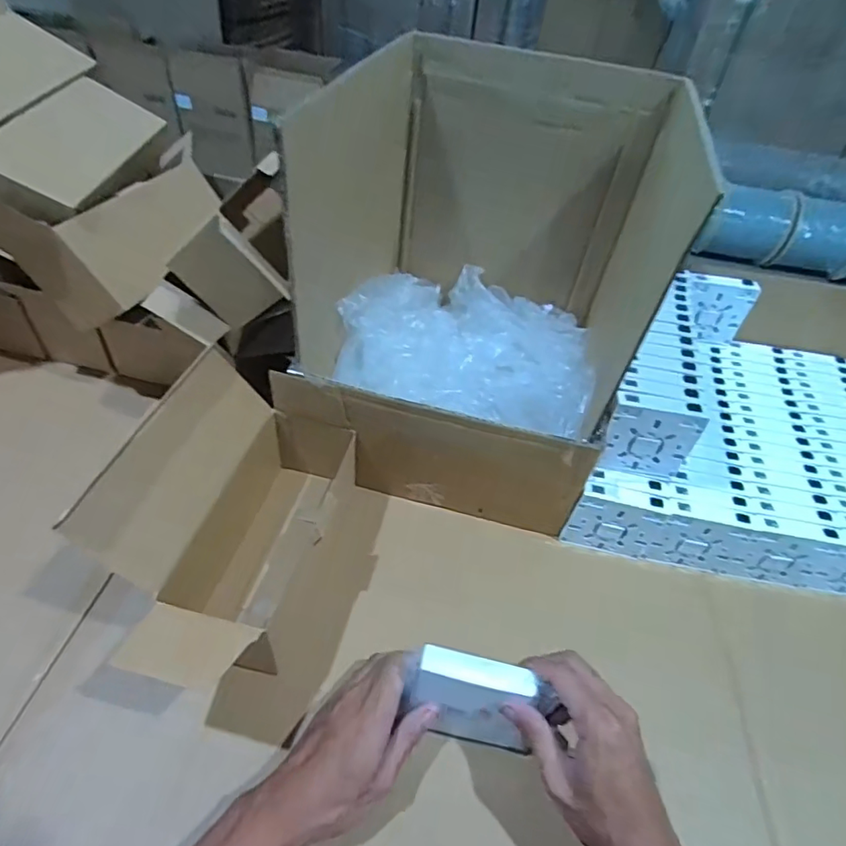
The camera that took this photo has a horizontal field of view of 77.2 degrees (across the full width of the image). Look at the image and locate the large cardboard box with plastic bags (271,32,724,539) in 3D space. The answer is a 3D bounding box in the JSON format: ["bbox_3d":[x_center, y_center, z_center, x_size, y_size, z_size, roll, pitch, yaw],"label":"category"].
[{"bbox_3d":[0.068,-0.131,0.580,0.295,0.371,0.322,13,45,8],"label":"large cardboard box with plastic bags"}]

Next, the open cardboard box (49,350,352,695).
[{"bbox_3d":[-0.164,0.083,0.471,0.139,0.166,0.254,11,45,6],"label":"open cardboard box"}]

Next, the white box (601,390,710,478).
[{"bbox_3d":[0.226,0.016,0.526,0.090,0.094,0.023,10,44,5],"label":"white box"}]

